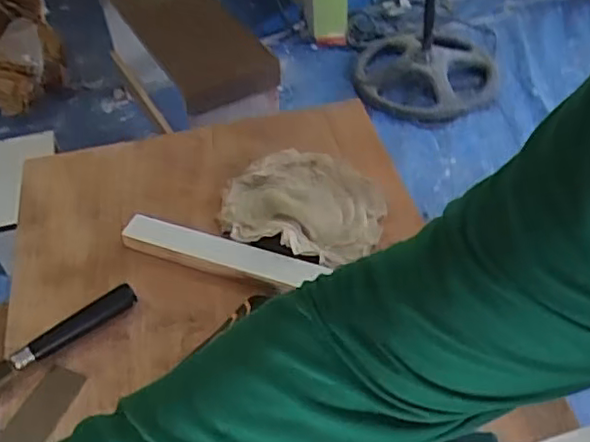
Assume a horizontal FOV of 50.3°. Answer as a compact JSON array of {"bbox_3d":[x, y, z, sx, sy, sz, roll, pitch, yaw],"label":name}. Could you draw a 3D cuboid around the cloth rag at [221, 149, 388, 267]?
[{"bbox_3d":[0.011,-0.026,0.713,0.182,0.034,0.151,17,50,19],"label":"cloth rag"}]

